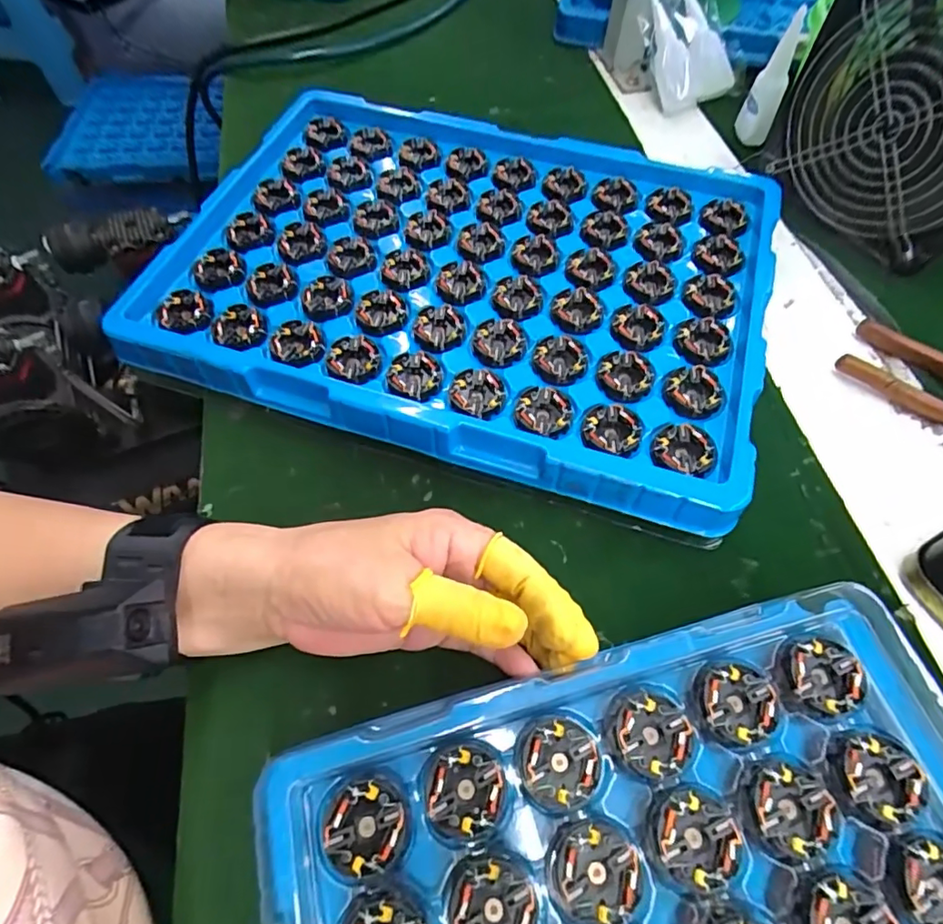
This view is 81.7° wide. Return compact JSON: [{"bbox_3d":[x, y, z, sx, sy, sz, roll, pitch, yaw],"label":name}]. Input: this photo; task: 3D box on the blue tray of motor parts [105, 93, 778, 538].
[{"bbox_3d":[-0.003,-0.127,0.361,0.372,0.037,0.273,16,60,10],"label":"blue tray of motor parts"}]

